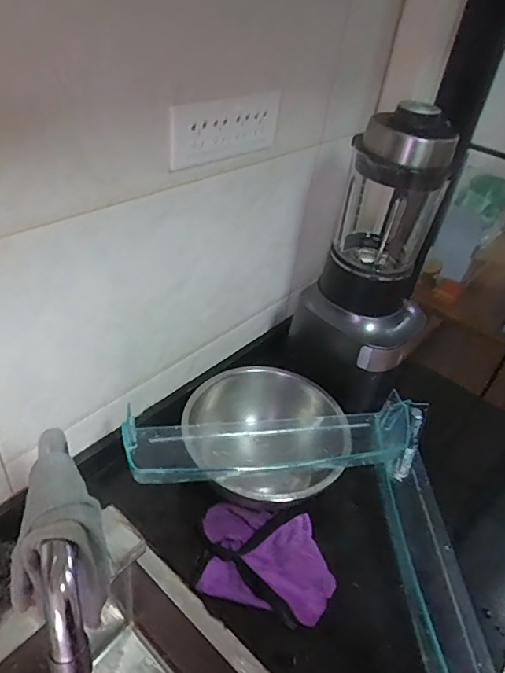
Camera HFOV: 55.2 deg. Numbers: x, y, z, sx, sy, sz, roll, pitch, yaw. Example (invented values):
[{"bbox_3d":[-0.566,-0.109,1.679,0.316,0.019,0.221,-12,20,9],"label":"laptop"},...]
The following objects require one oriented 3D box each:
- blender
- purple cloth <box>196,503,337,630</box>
[{"bbox_3d":[0.207,-0.135,0.797,0.197,0.411,0.178,34,47,28],"label":"blender"},{"bbox_3d":[0.018,0.295,0.647,0.172,0.033,0.140,9,40,3],"label":"purple cloth"}]

